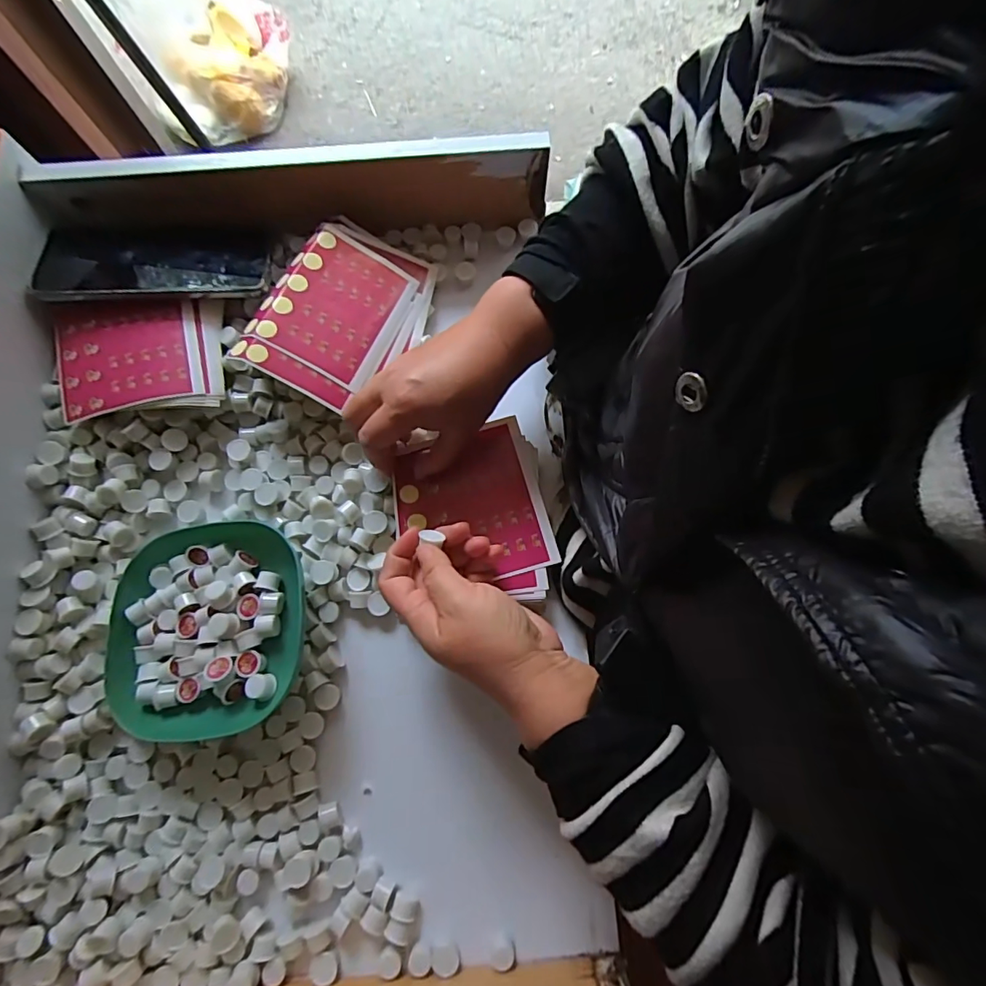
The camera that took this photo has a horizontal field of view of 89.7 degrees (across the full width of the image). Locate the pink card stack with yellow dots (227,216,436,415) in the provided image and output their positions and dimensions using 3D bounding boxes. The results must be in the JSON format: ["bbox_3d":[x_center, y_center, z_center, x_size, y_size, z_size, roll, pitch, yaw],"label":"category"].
[{"bbox_3d":[-0.115,-0.143,0.388,0.107,0.014,0.153,27,70,-16],"label":"pink card stack with yellow dots"}]

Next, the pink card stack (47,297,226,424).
[{"bbox_3d":[-0.266,-0.102,0.377,0.117,0.030,0.088,-9,77,-2],"label":"pink card stack"}]

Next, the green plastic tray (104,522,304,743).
[{"bbox_3d":[-0.199,0.091,0.338,0.127,0.025,0.133,-5,77,-1],"label":"green plastic tray"}]

